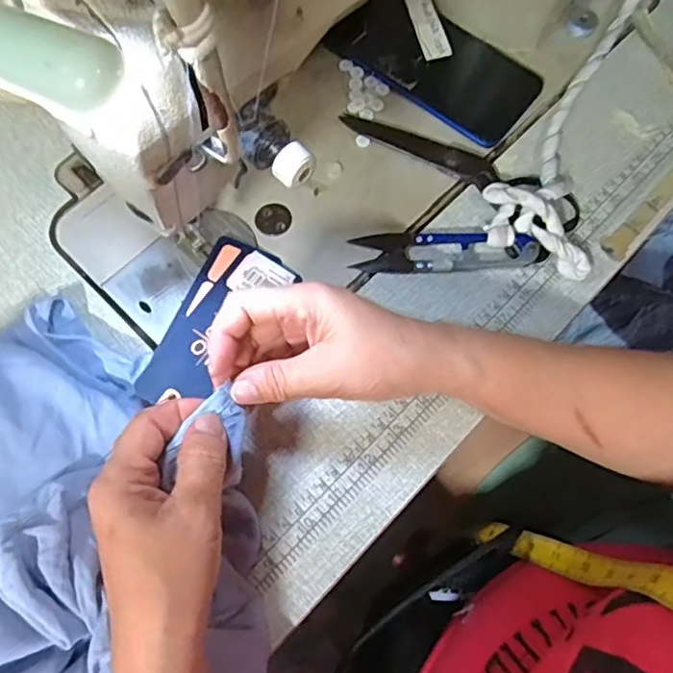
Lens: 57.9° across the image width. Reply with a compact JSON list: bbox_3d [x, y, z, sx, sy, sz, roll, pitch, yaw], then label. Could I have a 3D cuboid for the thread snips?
[{"bbox_3d":[0.072,-0.056,0.400,0.119,0.014,0.029,-2,72,-2],"label":"thread snips"}]

